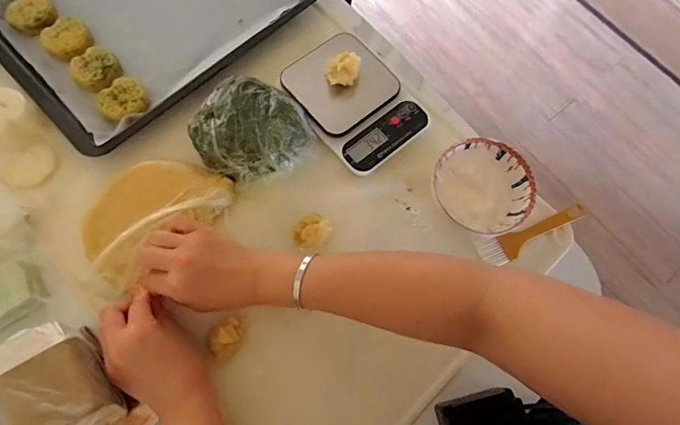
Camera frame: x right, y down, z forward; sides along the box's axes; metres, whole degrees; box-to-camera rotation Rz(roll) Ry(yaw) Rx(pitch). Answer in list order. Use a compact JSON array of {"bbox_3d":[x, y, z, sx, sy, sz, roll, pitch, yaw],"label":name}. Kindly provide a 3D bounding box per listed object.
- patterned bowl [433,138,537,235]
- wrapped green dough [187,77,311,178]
[{"bbox_3d":[0.166,-0.028,0.518,0.112,0.056,0.102,1,71,-2],"label":"patterned bowl"},{"bbox_3d":[-0.108,-0.099,0.511,0.129,0.069,0.118,1,71,-2],"label":"wrapped green dough"}]

